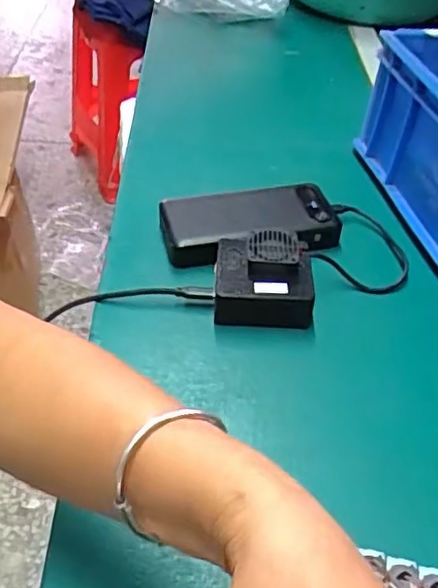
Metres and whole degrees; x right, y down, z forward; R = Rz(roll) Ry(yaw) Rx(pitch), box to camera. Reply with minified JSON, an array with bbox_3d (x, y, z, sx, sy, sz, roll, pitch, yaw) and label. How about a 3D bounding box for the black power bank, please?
[{"bbox_3d":[0.028,-0.065,0.559,0.160,0.026,0.083,-8,44,-11],"label":"black power bank"}]

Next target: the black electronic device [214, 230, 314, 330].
[{"bbox_3d":[0.036,-0.013,0.500,0.078,0.051,0.069,4,43,1],"label":"black electronic device"}]

